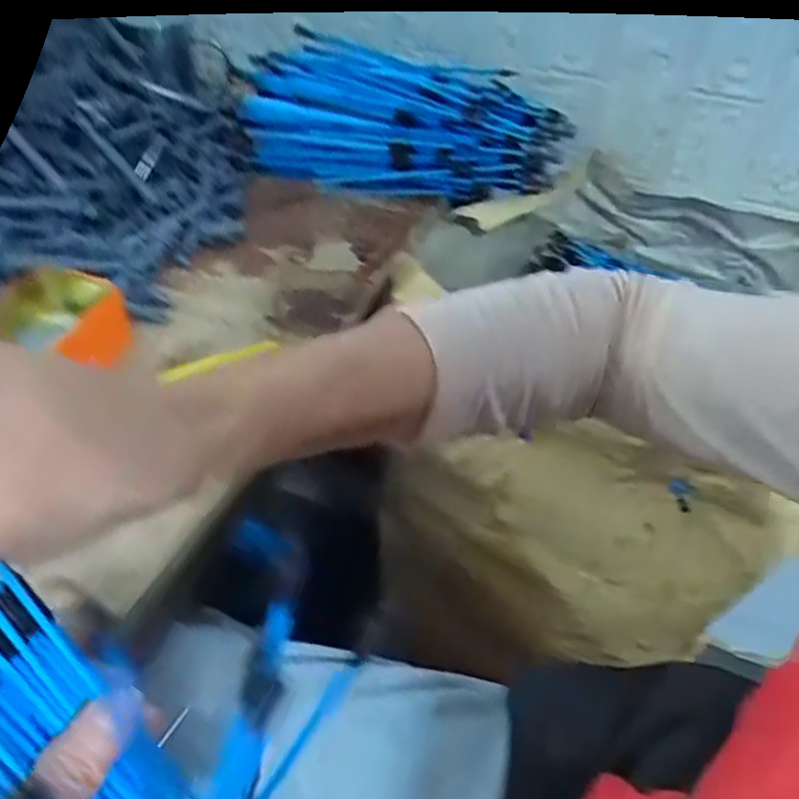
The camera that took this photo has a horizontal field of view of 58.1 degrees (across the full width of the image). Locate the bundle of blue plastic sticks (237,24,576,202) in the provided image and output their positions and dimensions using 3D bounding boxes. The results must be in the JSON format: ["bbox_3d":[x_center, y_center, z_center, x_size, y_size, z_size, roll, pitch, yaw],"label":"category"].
[{"bbox_3d":[-0.001,-0.250,0.685,0.307,0.119,0.107,9,43,10],"label":"bundle of blue plastic sticks"}]

